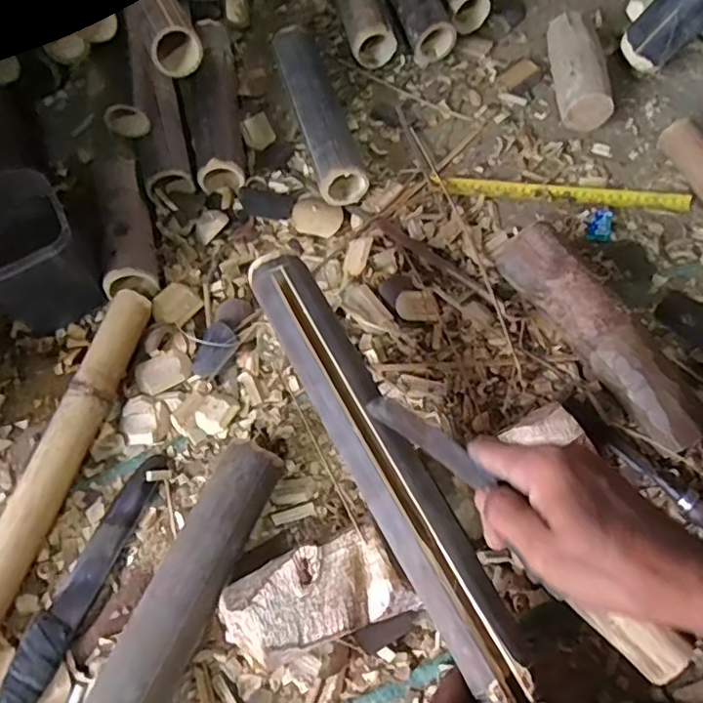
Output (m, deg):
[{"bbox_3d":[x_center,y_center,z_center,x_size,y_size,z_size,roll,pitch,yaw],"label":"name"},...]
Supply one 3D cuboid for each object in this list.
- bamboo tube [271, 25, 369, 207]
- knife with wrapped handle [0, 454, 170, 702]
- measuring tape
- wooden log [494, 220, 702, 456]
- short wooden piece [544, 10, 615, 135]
[{"bbox_3d":[-0.042,-0.300,0.727,0.061,0.059,0.274,-15,64,-5],"label":"bamboo tube"},{"bbox_3d":[-0.239,0.210,0.504,0.034,0.025,0.266,18,66,11],"label":"knife with wrapped handle"},{"bbox_3d":[0.245,-0.187,0.692,0.290,0.007,0.025,6,75,7],"label":"measuring tape"},{"bbox_3d":[0.238,-0.014,0.571,0.057,0.068,0.252,-29,66,-11],"label":"wooden log"},{"bbox_3d":[0.280,-0.348,0.732,0.057,0.061,0.164,-5,64,0],"label":"short wooden piece"}]

